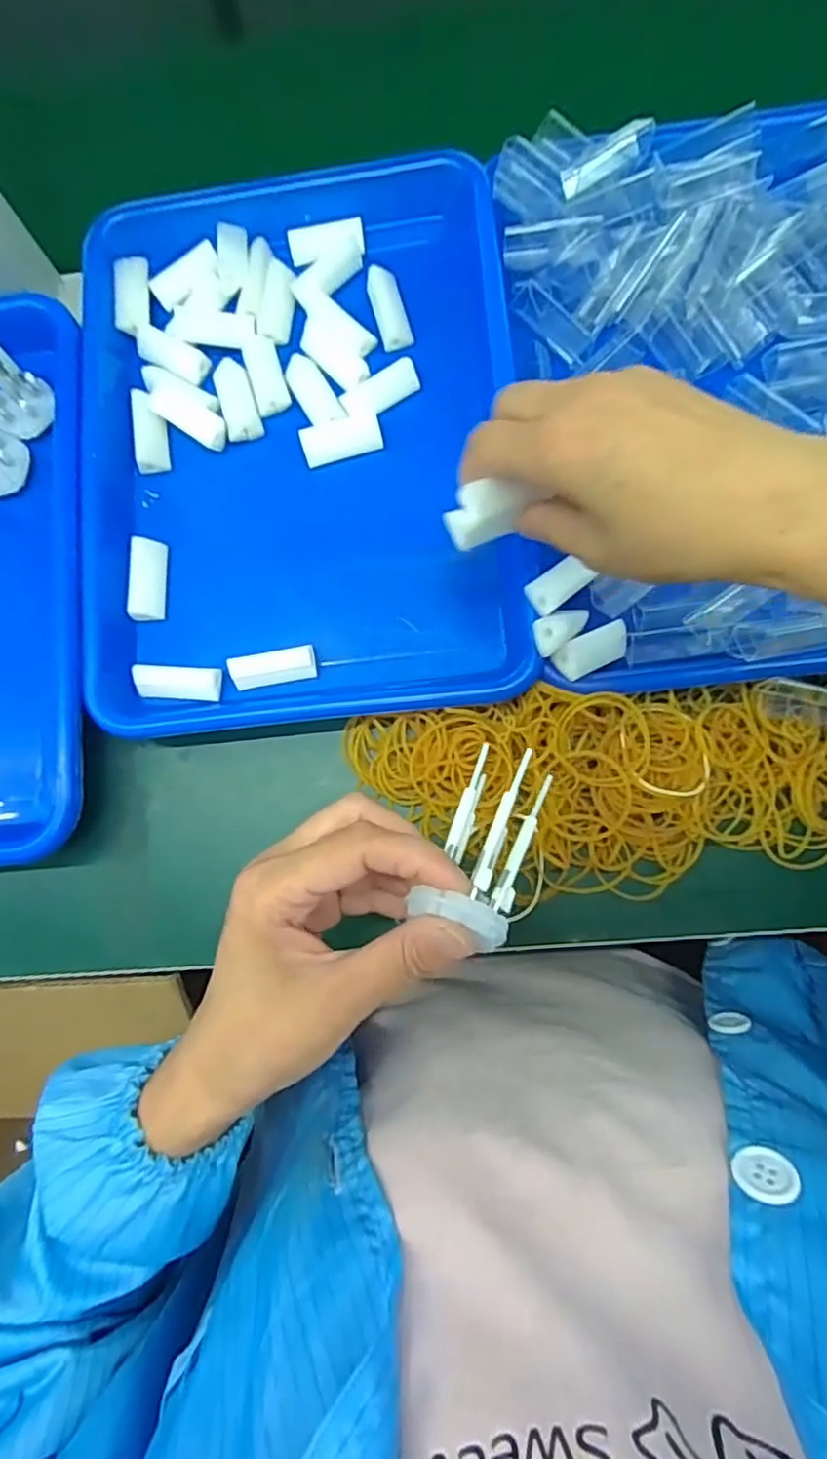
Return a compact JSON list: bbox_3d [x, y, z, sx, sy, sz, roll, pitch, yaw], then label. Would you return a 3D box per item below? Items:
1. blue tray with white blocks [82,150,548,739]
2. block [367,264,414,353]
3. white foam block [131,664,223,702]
[{"bbox_3d":[-0.065,-0.170,0.371,0.246,0.038,0.334,-7,82,6],"label":"blue tray with white blocks"},{"bbox_3d":[-0.014,-0.253,0.382,0.019,0.012,0.047,-16,80,1],"label":"block"},{"bbox_3d":[-0.131,-0.026,0.356,0.046,0.016,0.018,3,81,5],"label":"white foam block"}]

